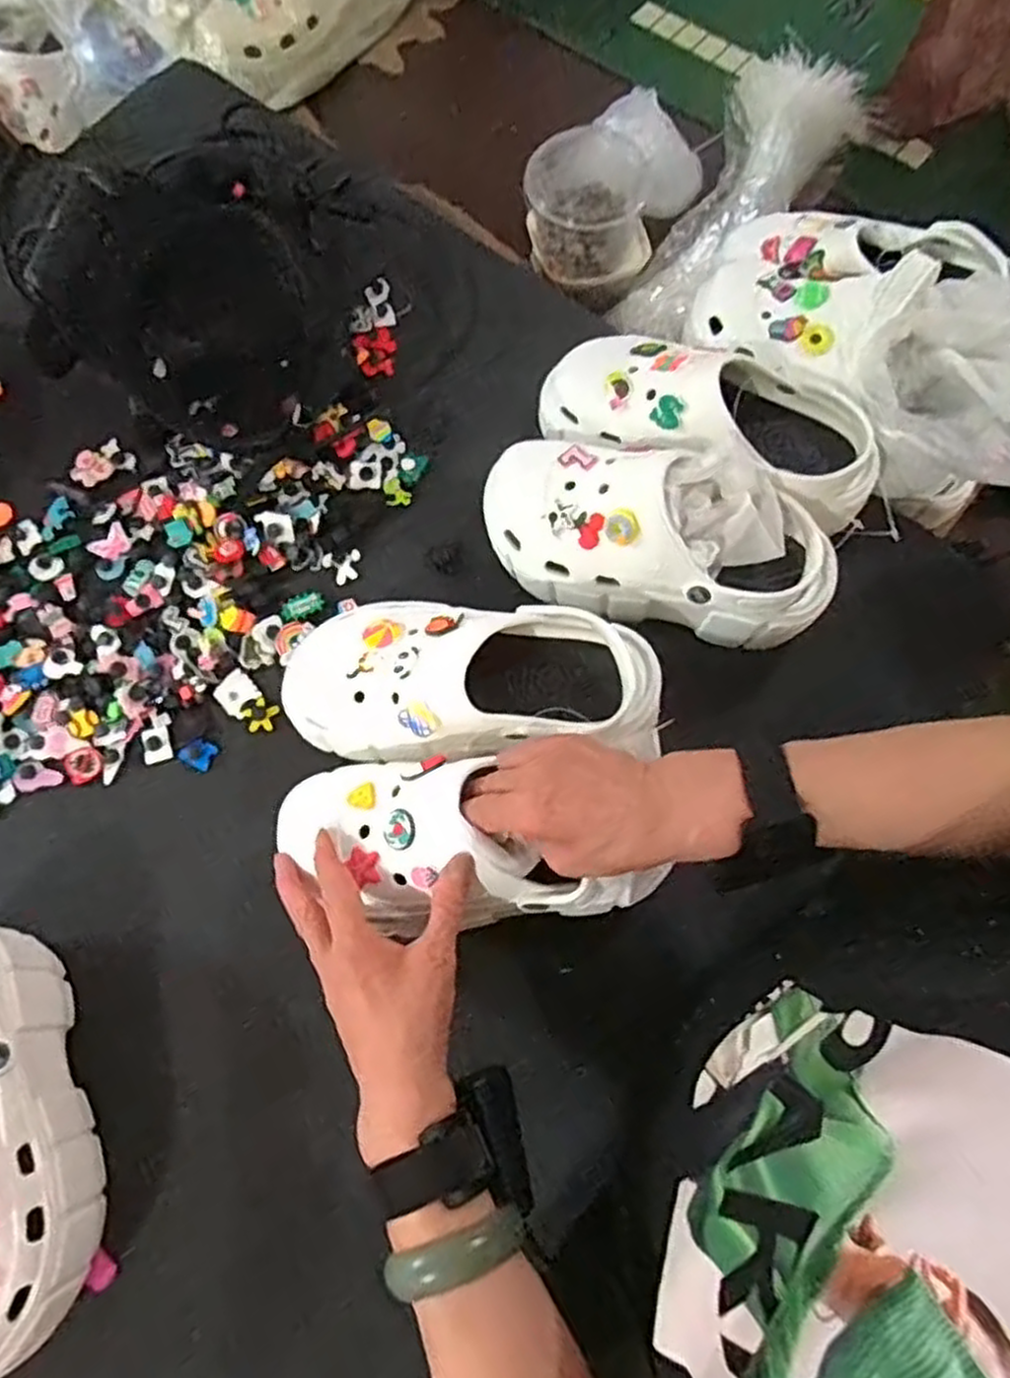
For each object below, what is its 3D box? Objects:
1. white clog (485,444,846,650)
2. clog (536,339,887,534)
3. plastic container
[{"bbox_3d":[0.109,-0.110,0.576,0.255,0.114,0.105,15,73,6],"label":"white clog"},{"bbox_3d":[0.152,-0.201,0.592,0.257,0.091,0.121,14,72,6],"label":"clog"},{"bbox_3d":[0.078,-0.468,0.776,0.101,0.089,0.109,0,71,1],"label":"plastic container"}]

